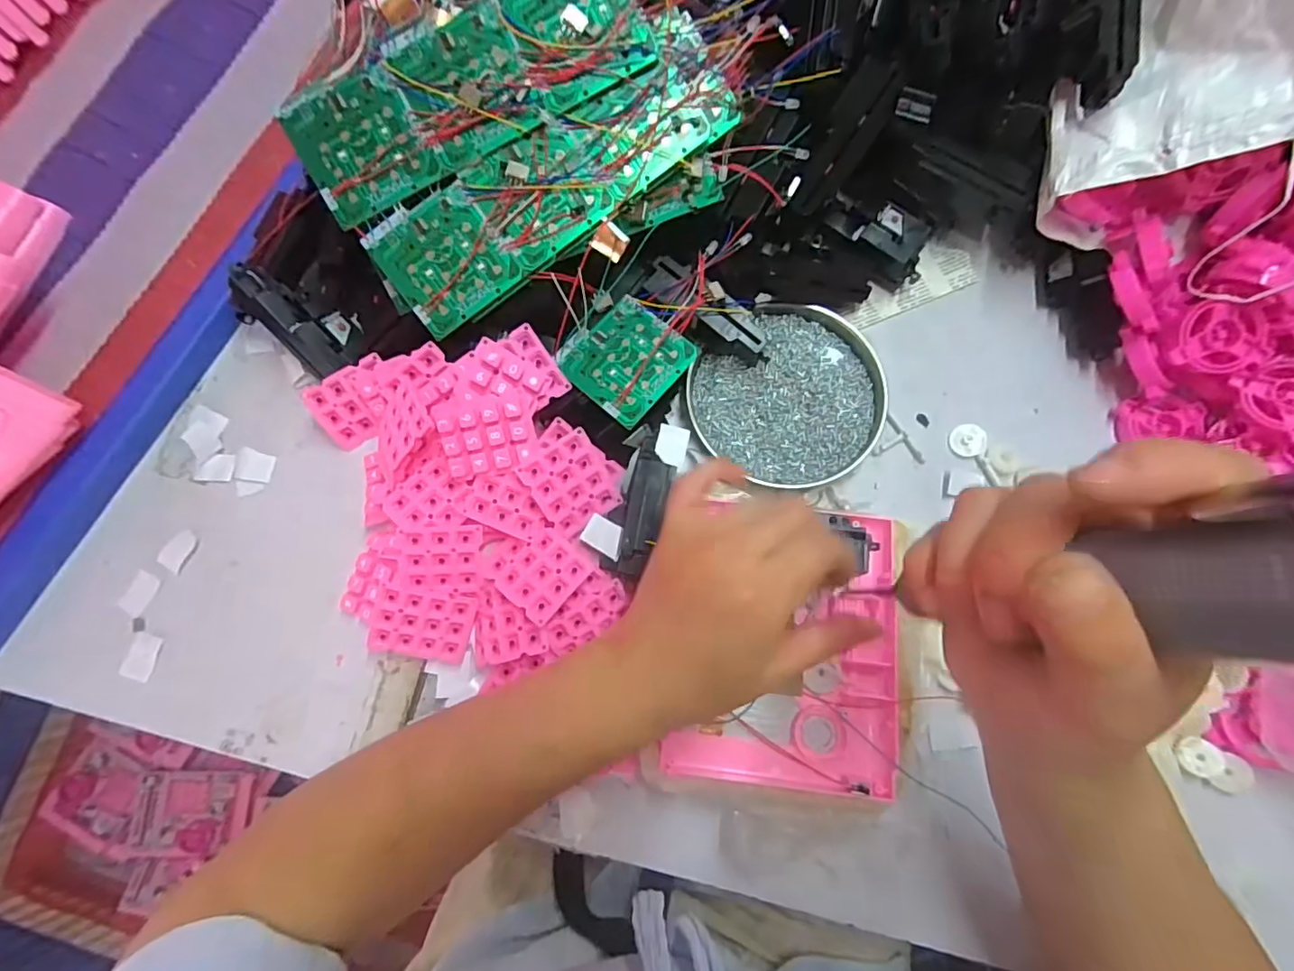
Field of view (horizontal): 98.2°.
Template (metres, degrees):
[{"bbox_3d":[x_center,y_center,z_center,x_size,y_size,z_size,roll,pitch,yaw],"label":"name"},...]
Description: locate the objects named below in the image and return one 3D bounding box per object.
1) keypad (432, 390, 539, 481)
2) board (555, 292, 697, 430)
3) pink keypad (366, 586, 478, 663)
[{"bbox_3d":[-0.102,-0.033,0.357,0.057,0.015,0.050,-9,104,0],"label":"keypad"},{"bbox_3d":[-0.013,-0.085,0.374,0.071,0.005,0.072,41,82,9],"label":"board"},{"bbox_3d":[-0.144,0.090,0.361,0.059,0.005,0.048,16,105,-15],"label":"pink keypad"}]

